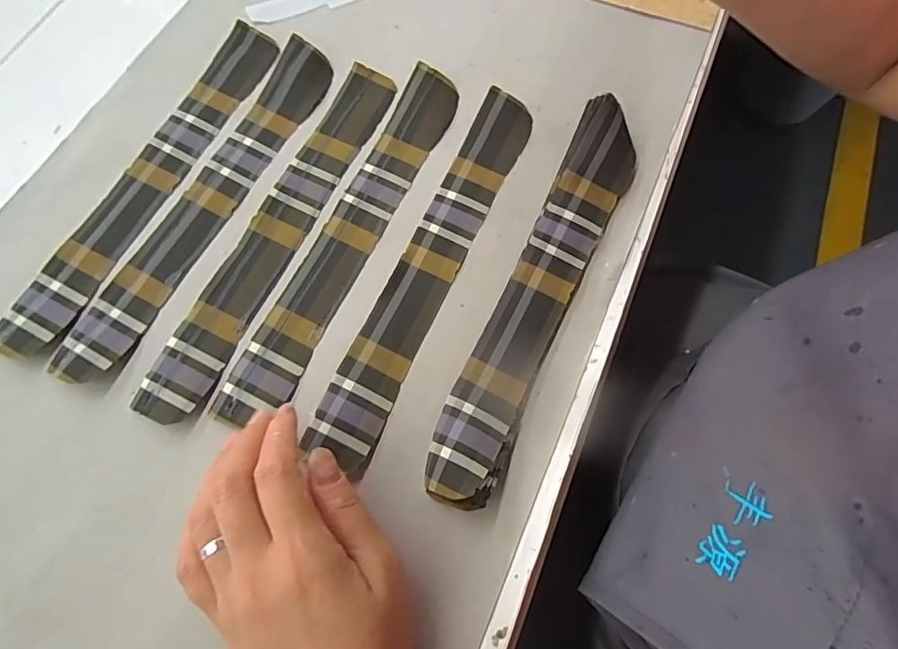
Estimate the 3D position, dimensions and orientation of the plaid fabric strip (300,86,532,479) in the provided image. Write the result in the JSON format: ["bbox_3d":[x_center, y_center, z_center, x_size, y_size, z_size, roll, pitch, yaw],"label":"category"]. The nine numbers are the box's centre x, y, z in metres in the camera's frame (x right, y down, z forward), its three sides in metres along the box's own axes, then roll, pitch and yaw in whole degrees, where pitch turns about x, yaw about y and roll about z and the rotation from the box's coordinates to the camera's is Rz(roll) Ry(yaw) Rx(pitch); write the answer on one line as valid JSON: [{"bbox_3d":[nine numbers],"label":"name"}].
[{"bbox_3d":[-0.010,-0.040,0.306,0.037,0.011,0.252,23,72,6],"label":"plaid fabric strip"}]

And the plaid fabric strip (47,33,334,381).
[{"bbox_3d":[-0.150,-0.081,0.314,0.036,0.010,0.255,26,73,7],"label":"plaid fabric strip"}]

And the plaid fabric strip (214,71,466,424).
[{"bbox_3d":[-0.060,-0.058,0.311,0.036,0.009,0.255,24,72,6],"label":"plaid fabric strip"}]

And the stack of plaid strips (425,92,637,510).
[{"bbox_3d":[0.053,-0.022,0.290,0.040,0.022,0.253,25,73,6],"label":"stack of plaid strips"}]

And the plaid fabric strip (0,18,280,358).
[{"bbox_3d":[-0.189,-0.096,0.319,0.035,0.009,0.257,25,73,7],"label":"plaid fabric strip"}]

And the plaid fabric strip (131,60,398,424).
[{"bbox_3d":[-0.105,-0.063,0.312,0.036,0.010,0.258,23,72,6],"label":"plaid fabric strip"}]

